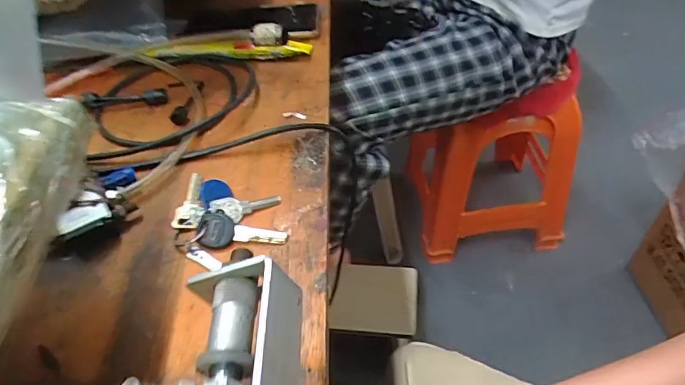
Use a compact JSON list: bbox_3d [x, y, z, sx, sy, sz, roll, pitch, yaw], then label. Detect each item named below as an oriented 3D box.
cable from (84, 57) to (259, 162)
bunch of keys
[{"bbox_3d":[-0.176,-0.106,0.492,0.168,0.017,0.157,-17,49,-8],"label":"cable"},{"bbox_3d":[-0.092,0.022,0.369,0.098,0.013,0.075,10,51,15],"label":"bunch of keys"}]

